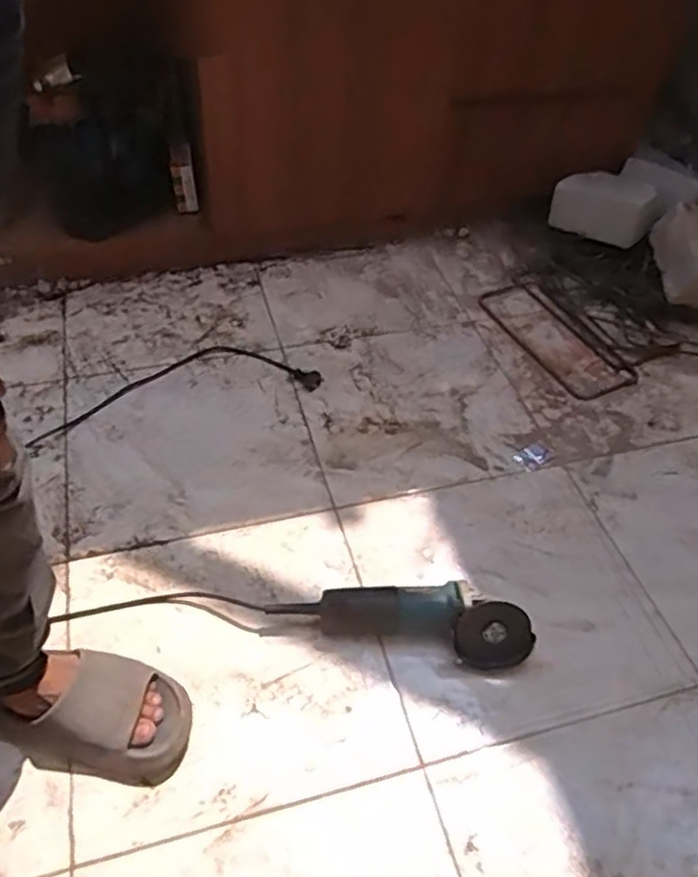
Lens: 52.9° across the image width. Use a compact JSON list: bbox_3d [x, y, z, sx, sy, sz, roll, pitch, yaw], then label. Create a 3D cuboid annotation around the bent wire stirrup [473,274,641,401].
[{"bbox_3d":[0.399,-0.214,1.410,0.153,0.012,0.372,-17,50,-19],"label":"bent wire stirrup"}]

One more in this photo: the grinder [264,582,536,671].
[{"bbox_3d":[0.070,0.231,0.925,0.332,0.089,0.080,11,47,7],"label":"grinder"}]

